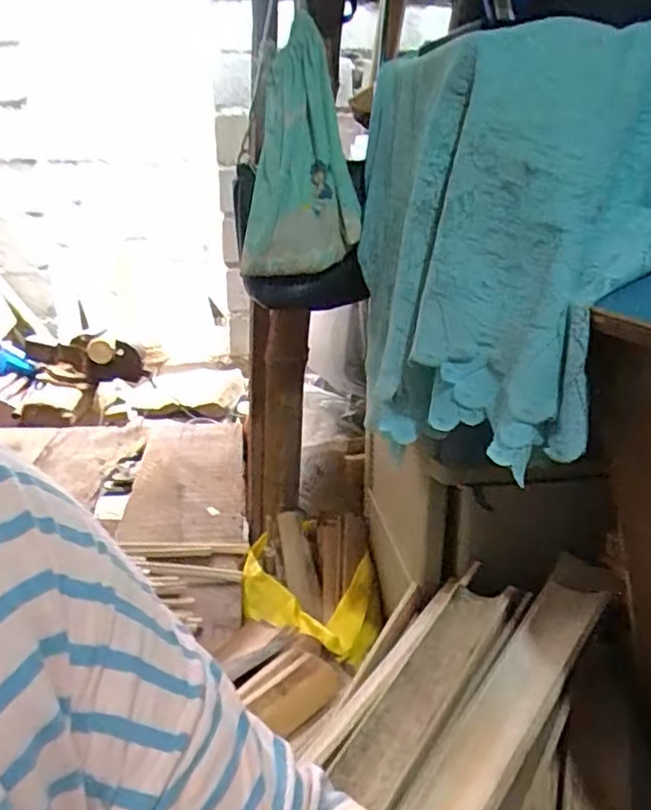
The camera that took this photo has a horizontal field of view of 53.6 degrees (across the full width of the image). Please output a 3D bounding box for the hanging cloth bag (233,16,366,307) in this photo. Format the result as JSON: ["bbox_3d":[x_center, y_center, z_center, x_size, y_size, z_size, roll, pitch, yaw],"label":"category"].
[{"bbox_3d":[-0.039,-0.320,0.887,0.168,0.354,0.124,-5,17,-14],"label":"hanging cloth bag"}]

